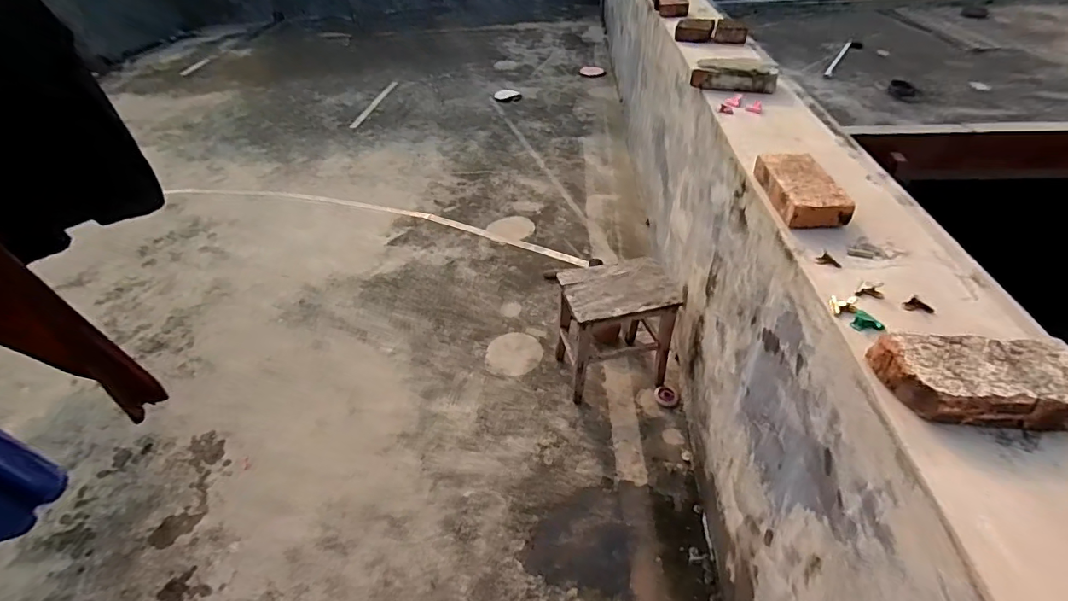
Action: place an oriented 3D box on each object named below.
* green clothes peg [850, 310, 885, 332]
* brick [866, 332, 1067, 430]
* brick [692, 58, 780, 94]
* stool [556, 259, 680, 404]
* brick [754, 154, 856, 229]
[{"bbox_3d":[0.501,0.034,0.730,0.041,0.011,0.036,26,50,29],"label":"green clothes peg"},{"bbox_3d":[0.570,0.100,0.618,0.234,0.052,0.116,3,43,7],"label":"brick"},{"bbox_3d":[0.594,-0.676,1.451,0.235,0.073,0.109,10,44,14],"label":"brick"},{"bbox_3d":[0.295,0.108,1.733,0.380,0.420,0.268,-9,43,-7],"label":"stool"},{"bbox_3d":[0.535,-0.228,0.985,0.111,0.049,0.231,-2,42,2],"label":"brick"}]

